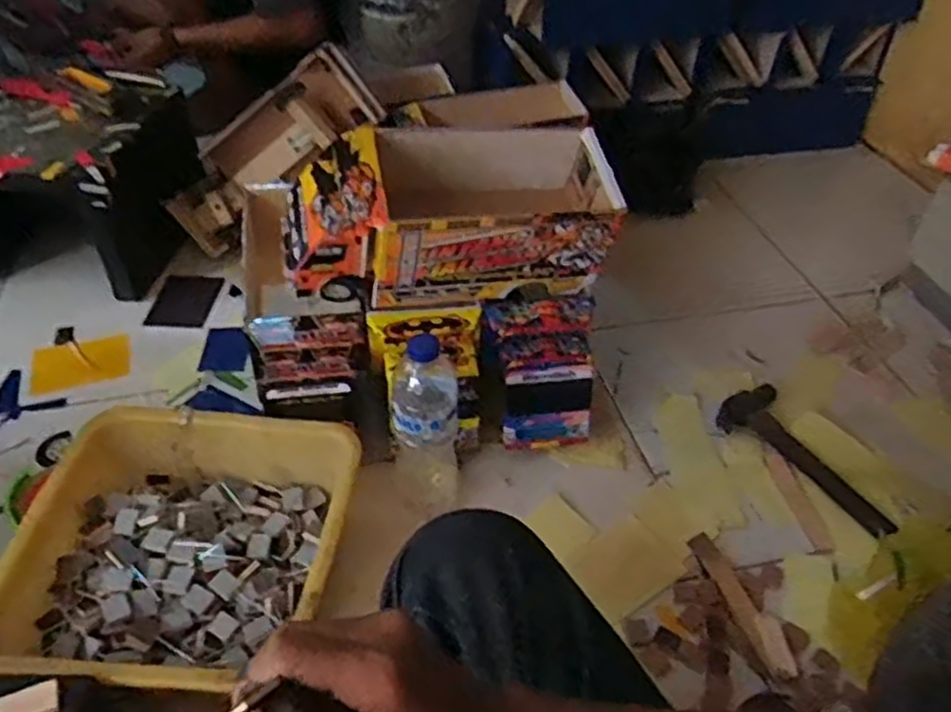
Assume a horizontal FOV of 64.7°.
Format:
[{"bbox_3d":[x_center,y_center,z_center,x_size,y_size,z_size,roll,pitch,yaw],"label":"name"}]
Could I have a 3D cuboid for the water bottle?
[{"bbox_3d":[-0.051,0.062,0.765,0.067,0.210,0.070,4,42,1],"label":"water bottle"}]

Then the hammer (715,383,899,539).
[{"bbox_3d":[0.398,0.120,0.895,0.095,0.028,0.234,-21,47,-25],"label":"hammer"}]

